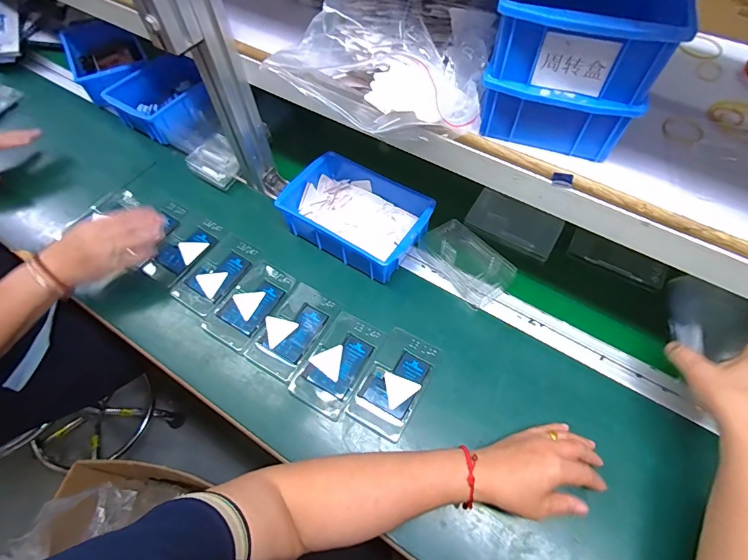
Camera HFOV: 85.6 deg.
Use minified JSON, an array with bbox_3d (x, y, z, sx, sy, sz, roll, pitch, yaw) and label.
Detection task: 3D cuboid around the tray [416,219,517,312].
[{"bbox_3d":[0.133,-0.028,0.584,0.081,0.019,0.133,-39,69,-6],"label":"tray"}]

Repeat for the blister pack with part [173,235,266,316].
[{"bbox_3d":[-0.228,-0.011,0.592,0.073,0.009,0.127,31,64,18],"label":"blister pack with part"}]

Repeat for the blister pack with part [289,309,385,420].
[{"bbox_3d":[-0.045,0.107,0.522,0.073,0.014,0.127,27,63,16],"label":"blister pack with part"}]

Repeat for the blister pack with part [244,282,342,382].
[{"bbox_3d":[-0.107,0.065,0.539,0.075,0.011,0.123,28,64,16],"label":"blister pack with part"}]

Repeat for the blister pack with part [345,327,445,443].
[{"bbox_3d":[0.028,0.125,0.504,0.071,0.008,0.129,27,63,16],"label":"blister pack with part"}]

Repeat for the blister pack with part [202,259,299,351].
[{"bbox_3d":[-0.170,0.033,0.566,0.070,0.014,0.128,28,64,16],"label":"blister pack with part"}]

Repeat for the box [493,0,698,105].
[{"bbox_3d":[0.188,-0.244,0.354,0.132,0.064,0.202,18,61,11],"label":"box"}]

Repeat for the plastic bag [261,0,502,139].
[{"bbox_3d":[0.020,-0.249,0.405,0.199,0.112,0.195,12,60,8],"label":"plastic bag"}]

